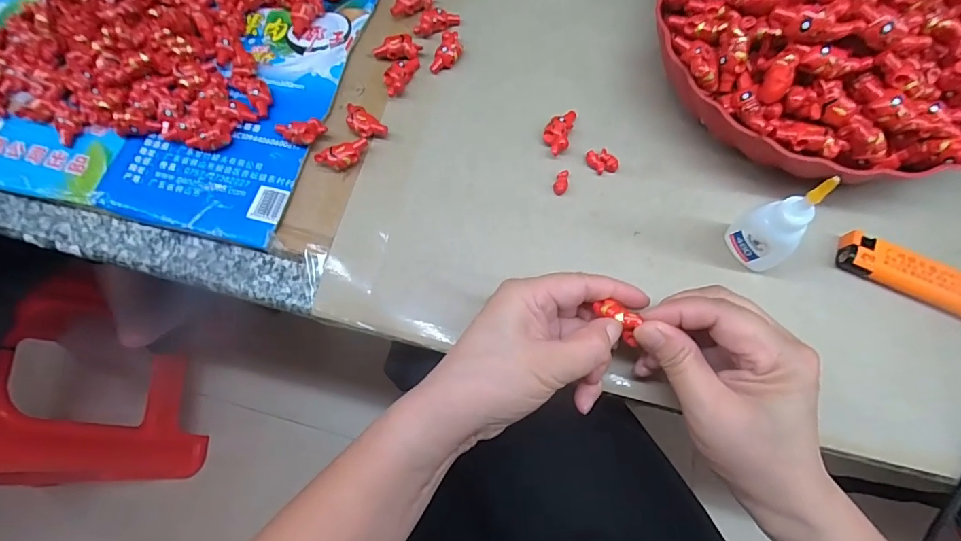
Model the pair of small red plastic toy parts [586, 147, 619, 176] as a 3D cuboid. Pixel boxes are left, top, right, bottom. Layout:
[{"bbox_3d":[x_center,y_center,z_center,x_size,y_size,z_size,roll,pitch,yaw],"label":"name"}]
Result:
[{"bbox_3d":[0.086,-0.077,0.317,0.017,0.006,0.021,-35,73,-9],"label":"pair of small red plastic toy parts"}]

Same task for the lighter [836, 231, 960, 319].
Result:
[{"bbox_3d":[0.258,0.003,0.269,0.079,0.014,0.024,24,74,12],"label":"lighter"}]

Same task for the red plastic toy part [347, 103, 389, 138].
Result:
[{"bbox_3d":[-0.088,-0.109,0.336,0.036,0.013,0.018,40,77,14],"label":"red plastic toy part"}]

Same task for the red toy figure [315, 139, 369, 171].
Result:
[{"bbox_3d":[-0.099,-0.082,0.327,0.038,0.014,0.015,-18,71,-4],"label":"red toy figure"}]

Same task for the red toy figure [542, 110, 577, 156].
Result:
[{"bbox_3d":[0.056,-0.101,0.323,0.019,0.012,0.039,15,72,7],"label":"red toy figure"}]

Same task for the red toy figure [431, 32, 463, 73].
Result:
[{"bbox_3d":[-0.025,-0.171,0.354,0.019,0.011,0.034,21,73,9],"label":"red toy figure"}]

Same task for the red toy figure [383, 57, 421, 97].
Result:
[{"bbox_3d":[-0.063,-0.153,0.350,0.018,0.015,0.040,18,73,9],"label":"red toy figure"}]

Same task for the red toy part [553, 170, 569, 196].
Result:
[{"bbox_3d":[0.057,-0.061,0.312,0.010,0.005,0.018,20,73,9],"label":"red toy part"}]

